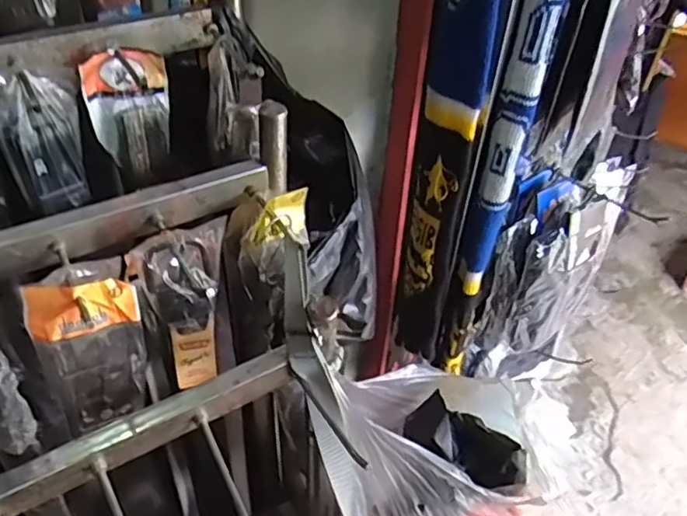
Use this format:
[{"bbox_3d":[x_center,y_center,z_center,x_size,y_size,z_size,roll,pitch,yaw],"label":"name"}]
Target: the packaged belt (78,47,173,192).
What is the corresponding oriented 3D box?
[{"bbox_3d":[-0.175,-0.114,0.507,0.062,0.110,0.021,-16,45,-21],"label":"packaged belt"}]

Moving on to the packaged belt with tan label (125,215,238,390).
[{"bbox_3d":[-0.121,0.043,0.485,0.066,0.158,0.025,-26,49,-29],"label":"packaged belt with tan label"}]

